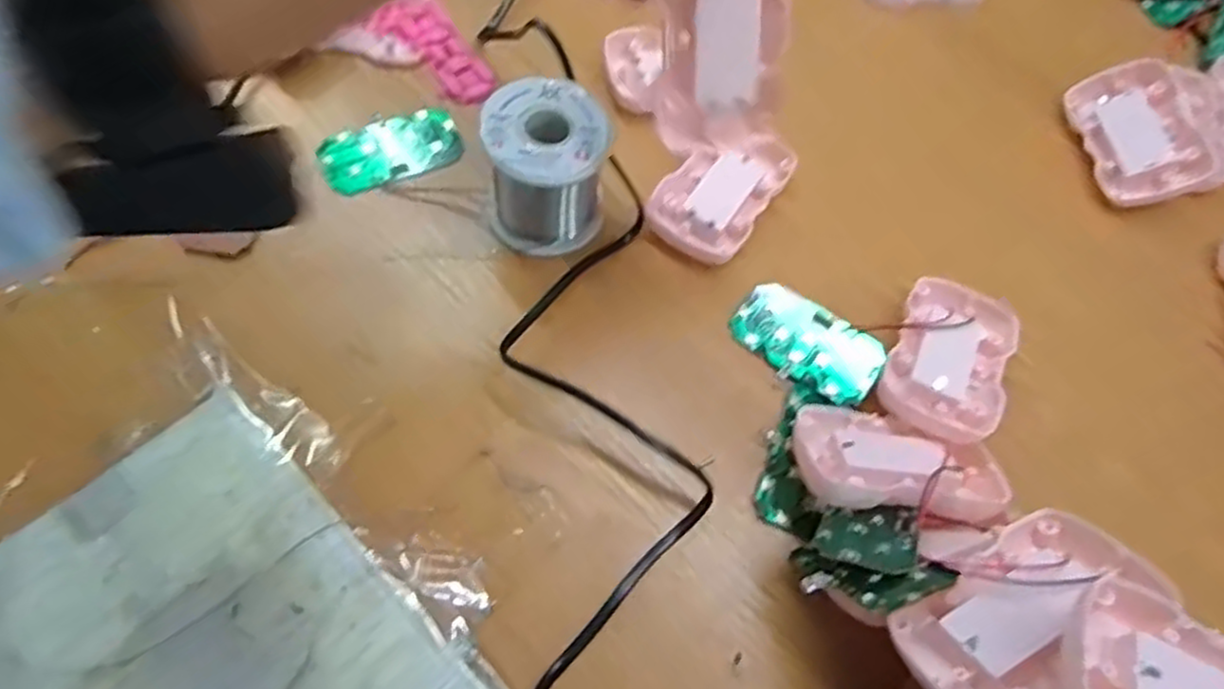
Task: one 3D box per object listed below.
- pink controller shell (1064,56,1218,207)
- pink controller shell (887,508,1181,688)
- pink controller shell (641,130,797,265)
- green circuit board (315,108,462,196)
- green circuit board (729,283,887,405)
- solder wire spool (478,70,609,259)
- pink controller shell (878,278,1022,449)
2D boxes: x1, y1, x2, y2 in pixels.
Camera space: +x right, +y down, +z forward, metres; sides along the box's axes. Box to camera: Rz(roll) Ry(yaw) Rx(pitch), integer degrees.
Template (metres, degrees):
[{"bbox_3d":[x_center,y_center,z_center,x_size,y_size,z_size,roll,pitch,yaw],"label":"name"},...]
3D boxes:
[{"bbox_3d":[0.308,-0.124,0.443,0.054,0.013,0.089,-16,65,21],"label":"pink controller shell"},{"bbox_3d":[0.146,0.097,0.264,0.088,0.018,0.052,-31,39,-13],"label":"pink controller shell"},{"bbox_3d":[0.060,-0.084,0.409,0.052,0.014,0.085,32,67,11],"label":"pink controller shell"},{"bbox_3d":[-0.120,-0.106,0.408,0.073,0.008,0.036,-24,69,-13],"label":"green circuit board"},{"bbox_3d":[0.097,-0.001,0.373,0.072,0.014,0.037,33,68,12],"label":"green circuit board"},{"bbox_3d":[-0.033,-0.088,0.374,0.057,0.062,0.059,1,65,-3],"label":"solder wire spool"},{"bbox_3d":[0.166,0.007,0.367,0.053,0.021,0.086,27,67,9],"label":"pink controller shell"}]

